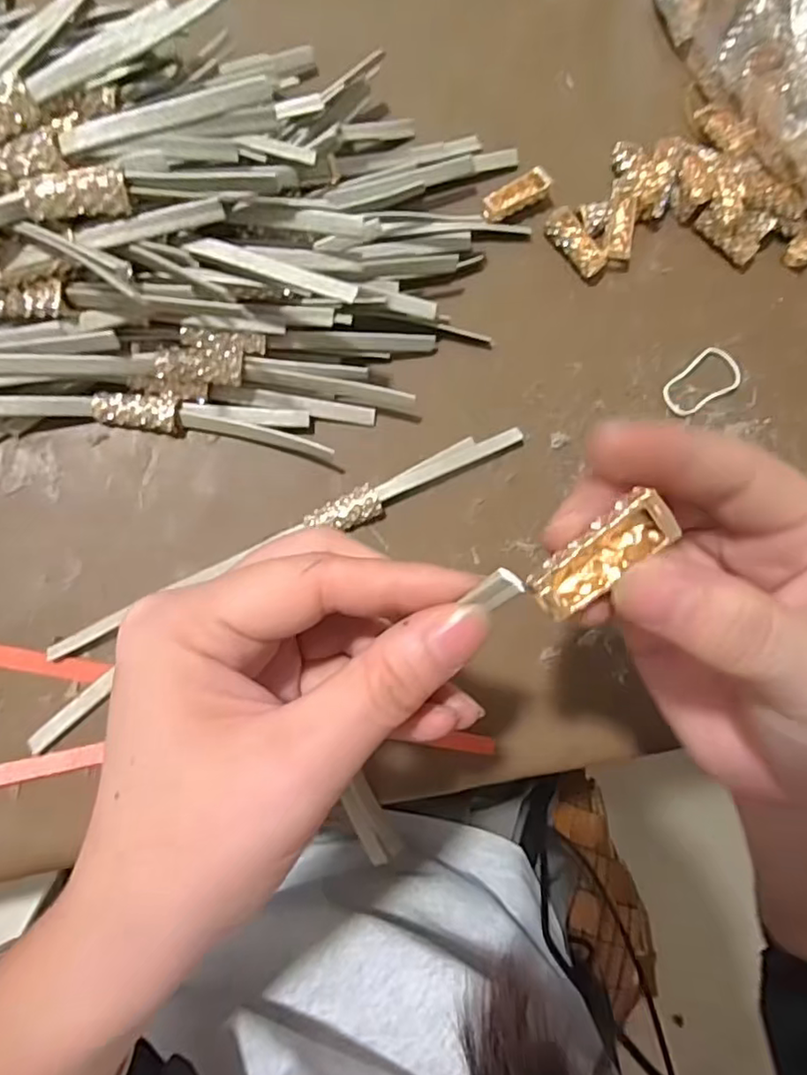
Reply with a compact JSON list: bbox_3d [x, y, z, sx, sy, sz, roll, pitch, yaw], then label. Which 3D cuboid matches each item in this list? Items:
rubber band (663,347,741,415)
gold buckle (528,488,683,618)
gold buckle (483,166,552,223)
[{"bbox_3d":[0.156,-0.082,0.317,0.047,0.004,0.025,-29,90,-10],"label":"rubber band"},{"bbox_3d":[0.047,0.005,0.145,0.035,0.009,0.013,-38,92,7],"label":"gold buckle"},{"bbox_3d":[0.058,-0.173,0.308,0.040,0.006,0.015,-31,90,-10],"label":"gold buckle"}]

